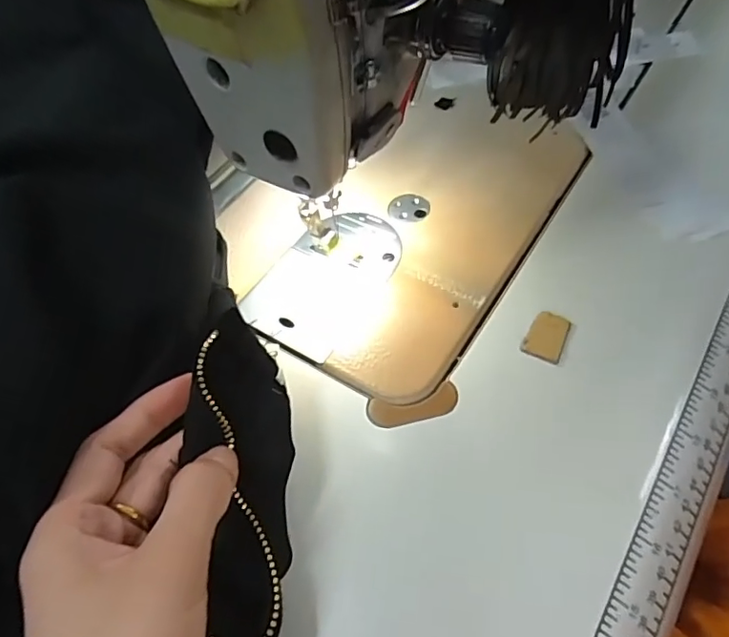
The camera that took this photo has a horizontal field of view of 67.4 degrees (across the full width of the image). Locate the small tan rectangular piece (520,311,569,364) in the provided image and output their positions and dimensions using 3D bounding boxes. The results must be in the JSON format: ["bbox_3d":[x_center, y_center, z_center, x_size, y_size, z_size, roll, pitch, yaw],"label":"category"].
[{"bbox_3d":[0.088,0.008,0.262,0.018,0.004,0.026,19,60,21],"label":"small tan rectangular piece"}]

